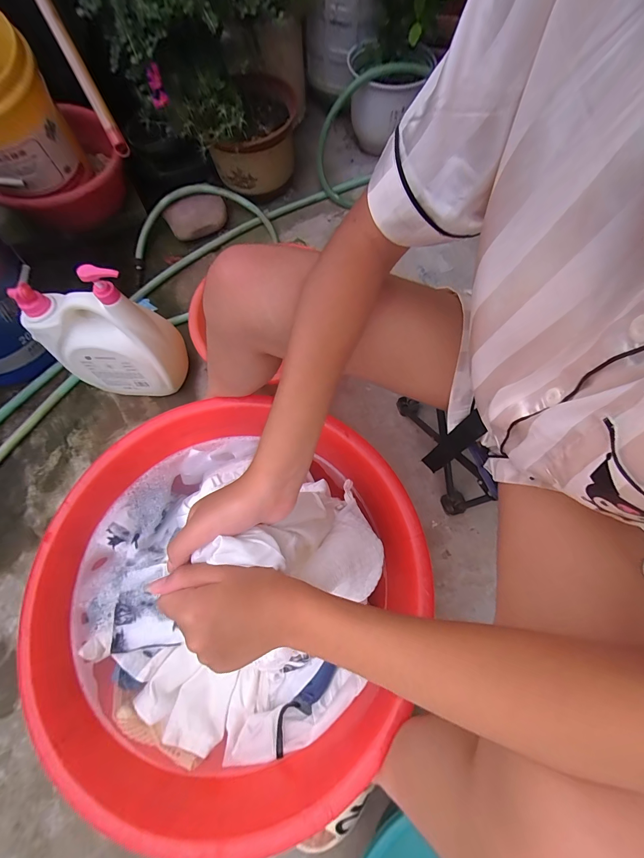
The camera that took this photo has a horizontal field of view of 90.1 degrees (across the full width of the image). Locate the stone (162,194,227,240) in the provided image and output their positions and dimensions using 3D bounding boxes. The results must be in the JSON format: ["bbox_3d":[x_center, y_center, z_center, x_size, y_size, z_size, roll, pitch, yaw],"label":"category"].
[{"bbox_3d":[-0.362,-0.612,0.929,0.156,0.067,0.102,-34,73,-15],"label":"stone"}]

